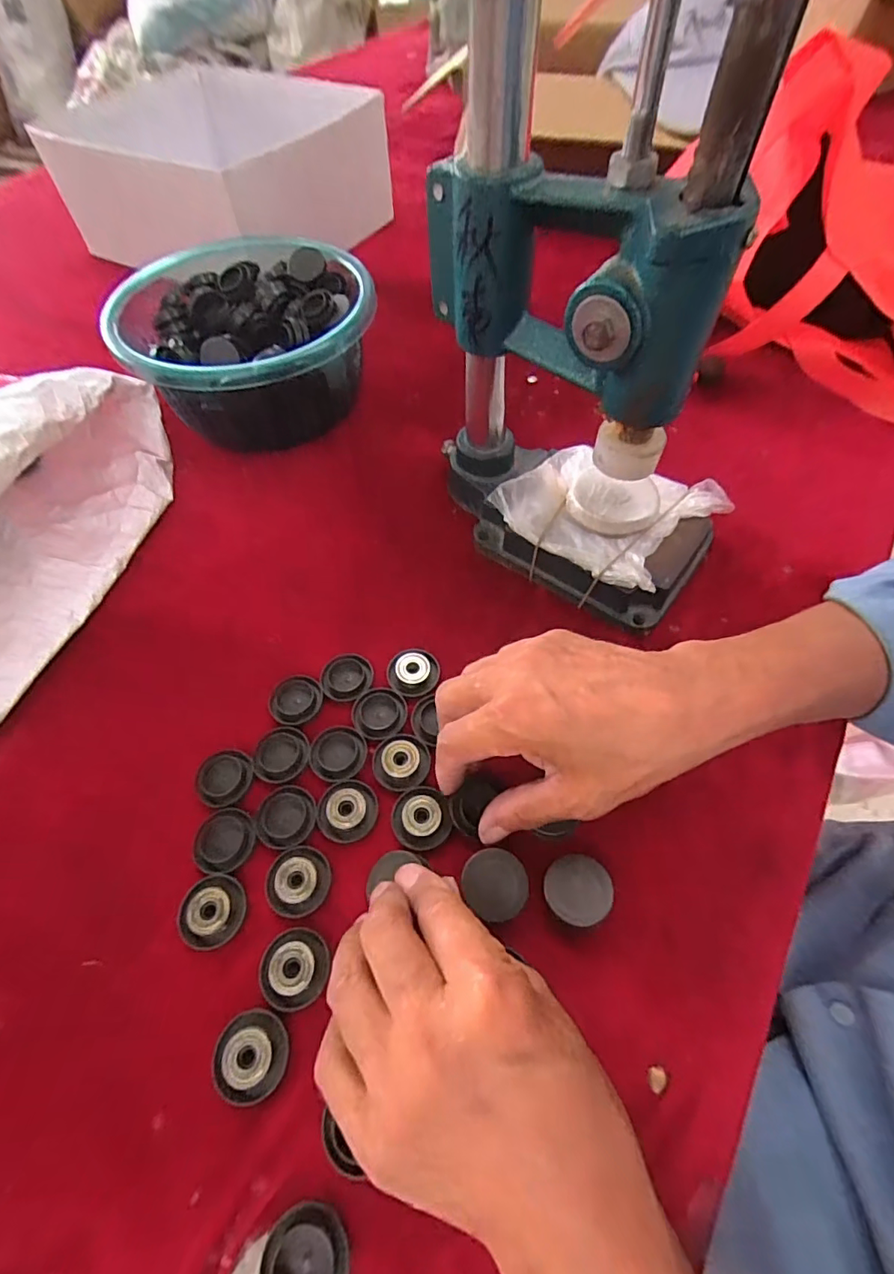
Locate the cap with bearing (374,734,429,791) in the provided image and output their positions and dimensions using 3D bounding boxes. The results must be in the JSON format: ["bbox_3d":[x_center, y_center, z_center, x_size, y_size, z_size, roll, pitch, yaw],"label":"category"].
[{"bbox_3d":[-0.027,0.071,0.298,0.031,0.006,0.031,-1,59,1],"label":"cap with bearing"}]

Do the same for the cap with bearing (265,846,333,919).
[{"bbox_3d":[-0.077,0.126,0.267,0.031,0.007,0.033,-1,59,1],"label":"cap with bearing"}]

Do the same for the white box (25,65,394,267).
[{"bbox_3d":[-0.262,-0.550,0.633,0.305,0.141,0.274,20,62,15],"label":"white box"}]

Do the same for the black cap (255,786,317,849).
[{"bbox_3d":[-0.089,0.099,0.286,0.032,0.004,0.032,-1,59,1],"label":"black cap"}]

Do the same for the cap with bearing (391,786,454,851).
[{"bbox_3d":[-0.014,0.098,0.282,0.031,0.004,0.033,-1,59,1],"label":"cap with bearing"}]

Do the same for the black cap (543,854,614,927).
[{"bbox_3d":[0.065,0.127,0.260,0.032,0.022,0.031,-1,59,1],"label":"black cap"}]

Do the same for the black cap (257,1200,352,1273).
[{"bbox_3d":[-0.055,0.241,0.199,0.033,0.008,0.032,-1,59,1],"label":"black cap"}]

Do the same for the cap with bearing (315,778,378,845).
[{"bbox_3d":[-0.055,0.095,0.285,0.033,0.005,0.032,-1,59,1],"label":"cap with bearing"}]

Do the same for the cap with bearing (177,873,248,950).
[{"bbox_3d":[-0.118,0.139,0.262,0.029,0.011,0.033,-6,59,-2],"label":"cap with bearing"}]

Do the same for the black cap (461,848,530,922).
[{"bbox_3d":[0.025,0.123,0.259,0.030,0.008,0.032,-1,59,1],"label":"black cap"}]

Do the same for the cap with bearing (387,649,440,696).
[{"bbox_3d":[-0.022,0.022,0.328,0.031,0.011,0.031,-1,59,1],"label":"cap with bearing"}]

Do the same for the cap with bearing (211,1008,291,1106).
[{"bbox_3d":[-0.087,0.187,0.231,0.030,0.012,0.030,-1,59,1],"label":"cap with bearing"}]

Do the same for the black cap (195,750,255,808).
[{"bbox_3d":[-0.128,0.081,0.298,0.029,0.008,0.031,-1,59,1],"label":"black cap"}]

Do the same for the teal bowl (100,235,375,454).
[{"bbox_3d":[-0.165,-0.251,0.455,0.202,0.095,0.198,-1,59,1],"label":"teal bowl"}]

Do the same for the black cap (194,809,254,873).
[{"bbox_3d":[-0.121,0.110,0.280,0.030,0.005,0.032,-1,59,1],"label":"black cap"}]

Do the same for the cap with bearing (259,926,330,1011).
[{"bbox_3d":[-0.073,0.158,0.247,0.030,0.011,0.032,-1,59,1],"label":"cap with bearing"}]

